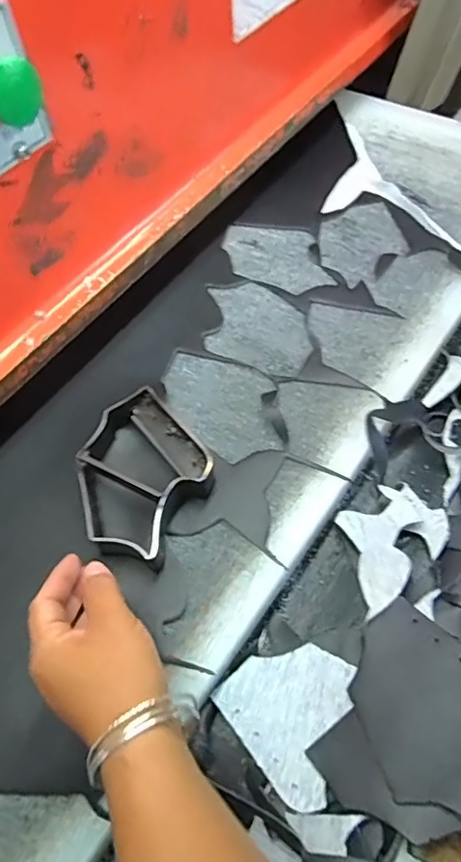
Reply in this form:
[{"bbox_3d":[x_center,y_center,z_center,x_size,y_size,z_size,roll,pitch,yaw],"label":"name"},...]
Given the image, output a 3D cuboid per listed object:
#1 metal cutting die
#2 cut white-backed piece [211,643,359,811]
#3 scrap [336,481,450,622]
[{"bbox_3d":[-0.076,0.036,0.463,0.111,0.036,0.129,26,62,18],"label":"metal cutting die"},{"bbox_3d":[0.036,0.201,0.400,0.088,0.006,0.099,16,55,17],"label":"cut white-backed piece"},{"bbox_3d":[0.130,0.091,0.465,0.106,0.012,0.075,-38,63,-19],"label":"scrap"}]

